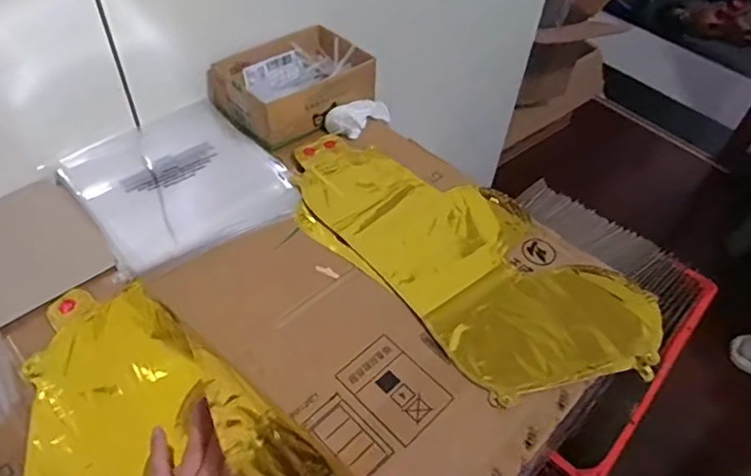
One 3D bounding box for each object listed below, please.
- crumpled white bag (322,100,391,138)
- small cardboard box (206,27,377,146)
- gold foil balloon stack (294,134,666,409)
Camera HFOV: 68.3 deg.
[{"bbox_3d":[-0.017,-0.168,0.752,0.041,0.033,0.111,33,38,22],"label":"crumpled white bag"},{"bbox_3d":[-0.105,-0.208,0.739,0.140,0.061,0.185,38,56,25],"label":"small cardboard box"},{"bbox_3d":[0.087,0.007,0.611,0.210,0.014,0.431,-34,59,-29],"label":"gold foil balloon stack"}]

